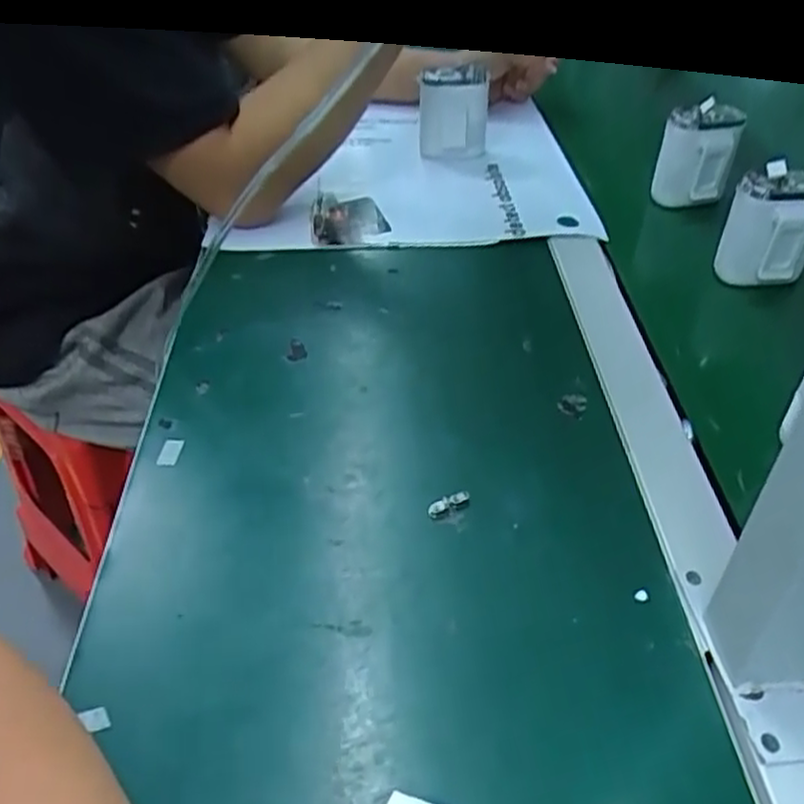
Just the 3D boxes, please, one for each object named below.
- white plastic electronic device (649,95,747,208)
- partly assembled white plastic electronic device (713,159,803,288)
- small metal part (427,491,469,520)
[{"bbox_3d":[0.254,-0.211,0.654,0.063,0.083,0.033,10,43,14],"label":"white plastic electronic device"},{"bbox_3d":[0.277,-0.131,0.571,0.061,0.084,0.044,13,44,17],"label":"partly assembled white plastic electronic device"},{"bbox_3d":[0.026,0.056,0.422,0.028,0.006,0.008,-30,48,-27],"label":"small metal part"}]

